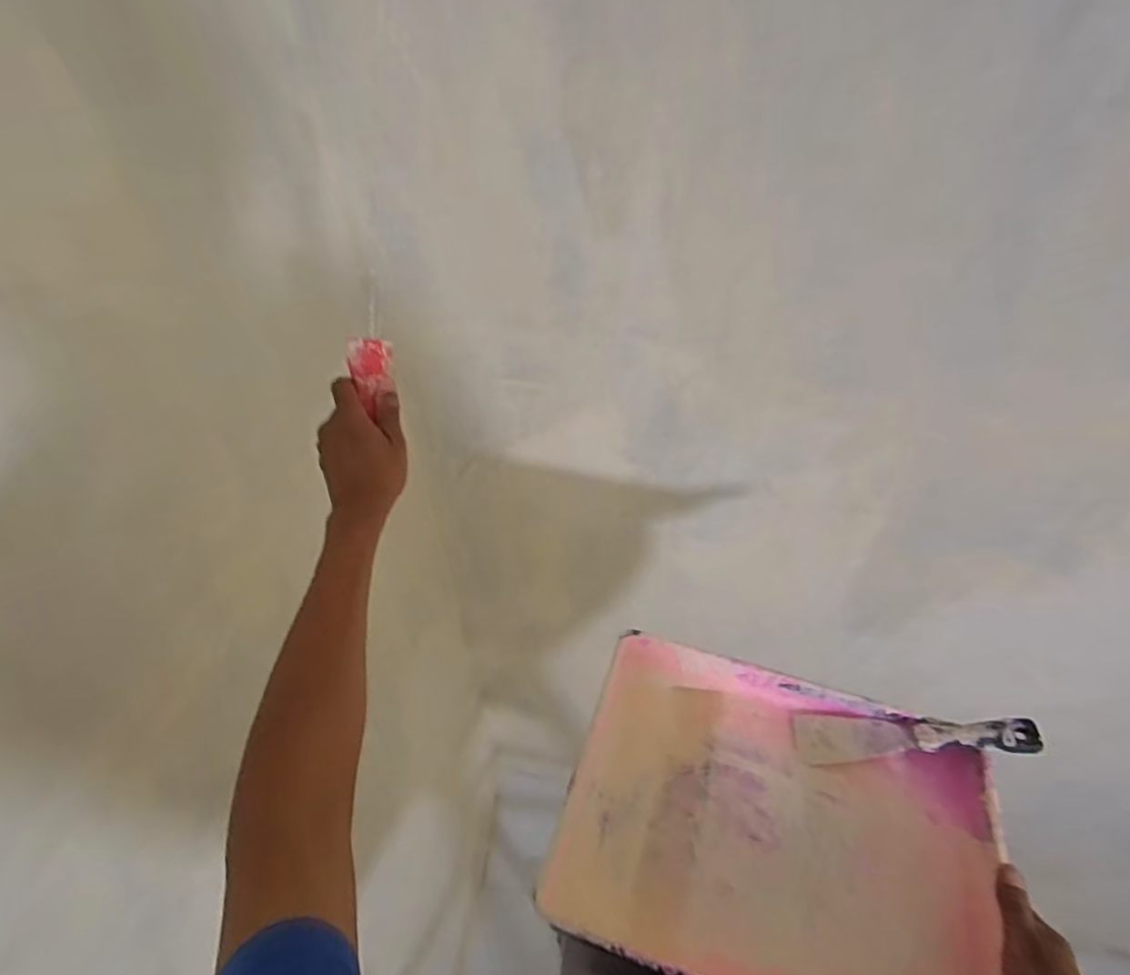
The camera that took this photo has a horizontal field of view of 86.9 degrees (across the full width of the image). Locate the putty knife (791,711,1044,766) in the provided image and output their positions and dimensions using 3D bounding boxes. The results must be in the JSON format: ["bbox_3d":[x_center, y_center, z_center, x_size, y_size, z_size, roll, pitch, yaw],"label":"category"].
[{"bbox_3d":[0.328,0.237,0.568,0.203,0.016,0.046,-10,43,19],"label":"putty knife"}]

